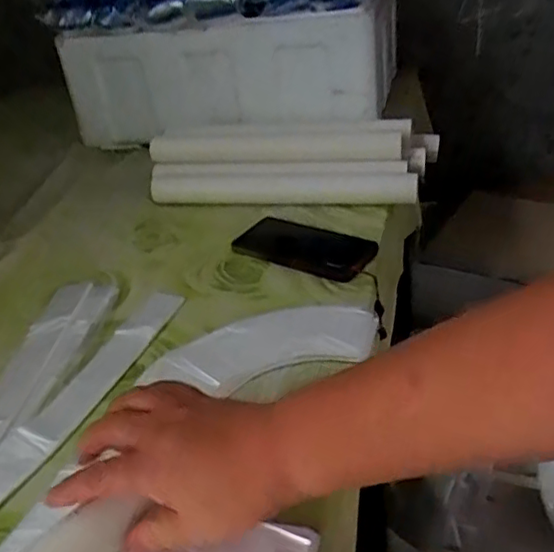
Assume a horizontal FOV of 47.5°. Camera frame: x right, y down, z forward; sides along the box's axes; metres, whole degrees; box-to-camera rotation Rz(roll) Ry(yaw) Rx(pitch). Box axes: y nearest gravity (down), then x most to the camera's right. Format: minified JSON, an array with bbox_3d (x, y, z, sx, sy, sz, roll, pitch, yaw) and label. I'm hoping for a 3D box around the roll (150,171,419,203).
[{"bbox_3d":[0.003,-0.119,0.839,0.359,0.037,0.044,1,33,13],"label":"roll"}]

